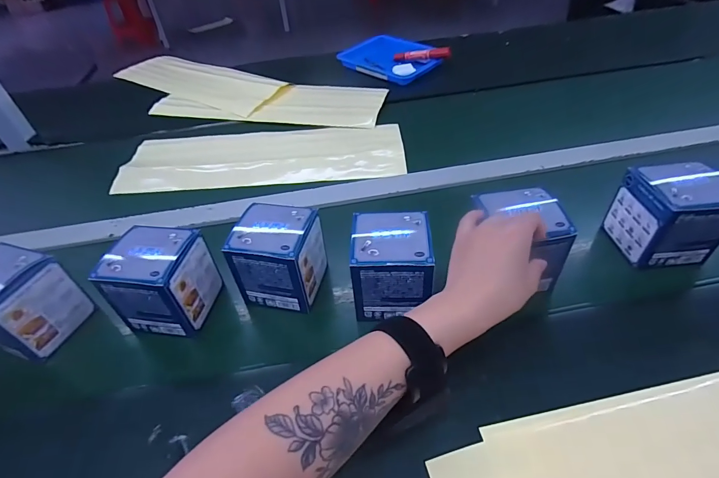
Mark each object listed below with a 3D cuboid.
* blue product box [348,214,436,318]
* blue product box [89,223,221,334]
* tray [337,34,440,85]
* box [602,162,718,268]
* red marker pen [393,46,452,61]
[{"bbox_3d":[0.035,0.032,0.417,0.081,0.101,0.089,-2,45,3],"label":"blue product box"},{"bbox_3d":[-0.220,0.044,0.423,0.085,0.092,0.084,4,45,9],"label":"blue product box"},{"bbox_3d":[0.071,-0.435,0.911,0.160,0.027,0.219,-28,49,-22],"label":"tray"},{"bbox_3d":[0.359,-0.026,0.443,0.086,0.096,0.083,-5,45,0],"label":"box"},{"bbox_3d":[0.148,-0.433,0.890,0.144,0.022,0.025,13,46,34],"label":"red marker pen"}]

